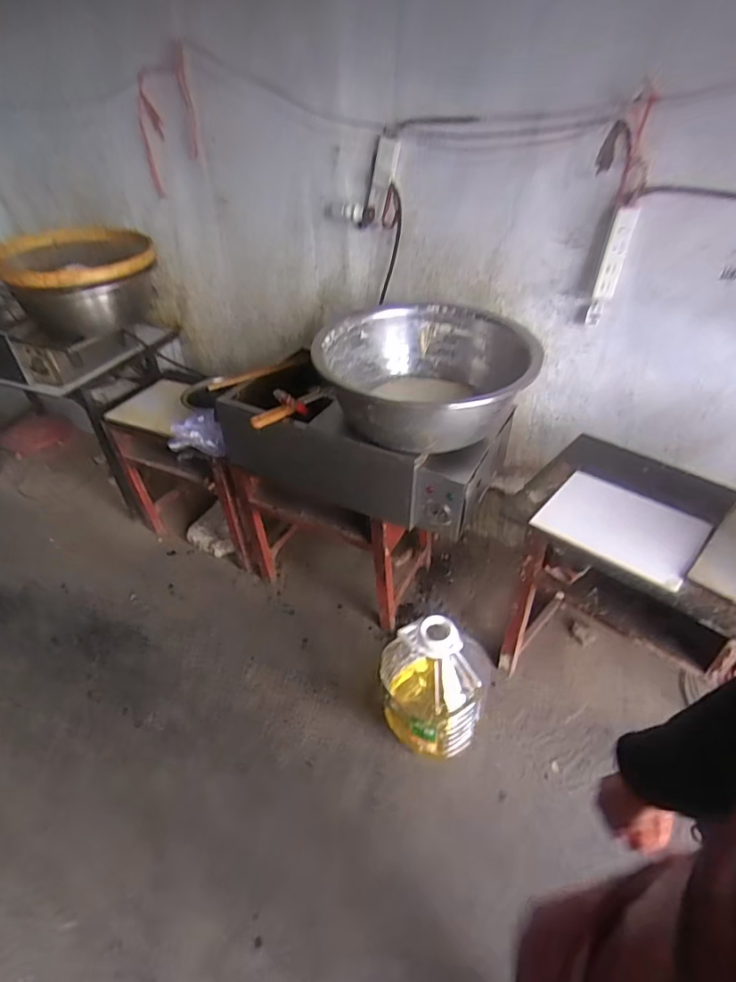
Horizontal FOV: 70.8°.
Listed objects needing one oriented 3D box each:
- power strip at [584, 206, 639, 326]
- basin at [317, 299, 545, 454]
[{"bbox_3d":[0.611,-0.560,1.300,0.052,0.282,0.047,16,44,20],"label":"power strip"},{"bbox_3d":[0.137,-0.272,1.289,0.484,0.202,0.505,-1,41,1],"label":"basin"}]

